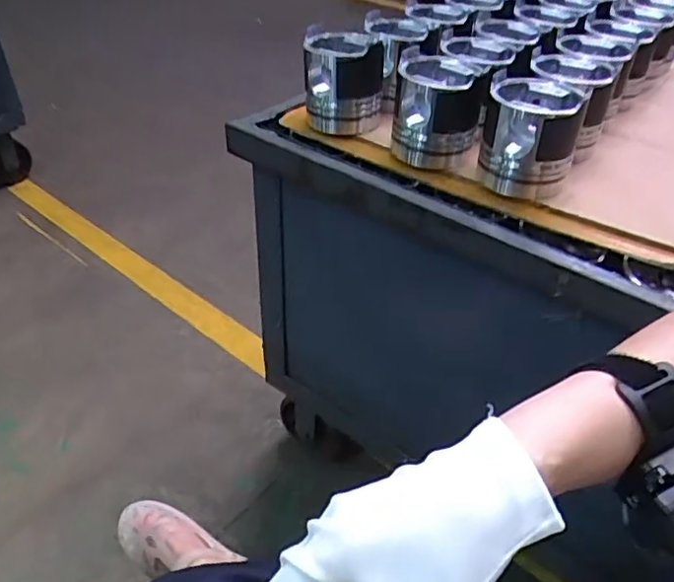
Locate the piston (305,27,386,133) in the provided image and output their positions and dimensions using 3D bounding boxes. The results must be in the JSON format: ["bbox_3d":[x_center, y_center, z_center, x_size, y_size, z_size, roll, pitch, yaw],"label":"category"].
[{"bbox_3d":[0.009,-0.264,0.743,0.097,0.114,0.097,2,40,-1],"label":"piston"}]

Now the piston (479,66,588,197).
[{"bbox_3d":[0.210,-0.170,0.647,0.098,0.099,0.100,15,42,14],"label":"piston"}]

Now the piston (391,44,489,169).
[{"bbox_3d":[0.119,-0.211,0.691,0.098,0.100,0.099,13,41,12],"label":"piston"}]

